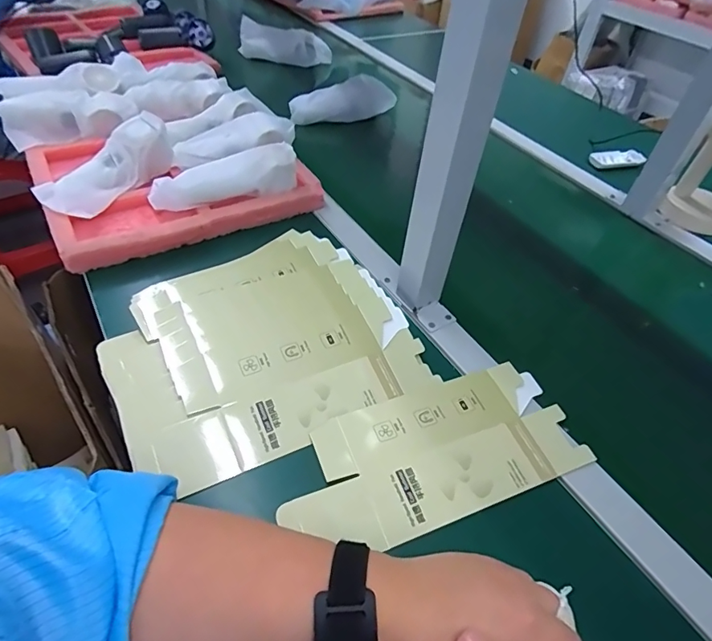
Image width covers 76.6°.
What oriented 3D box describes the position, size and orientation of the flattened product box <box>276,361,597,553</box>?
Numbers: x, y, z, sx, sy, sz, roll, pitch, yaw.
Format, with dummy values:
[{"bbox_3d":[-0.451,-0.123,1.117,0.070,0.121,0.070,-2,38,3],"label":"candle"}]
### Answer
[{"bbox_3d":[0.069,0.116,0.401,0.266,0.005,0.118,-14,52,-18],"label":"flattened product box"}]

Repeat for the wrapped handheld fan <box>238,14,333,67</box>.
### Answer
[{"bbox_3d":[-0.165,-0.621,1.033,0.215,0.075,0.063,11,47,4],"label":"wrapped handheld fan"}]

